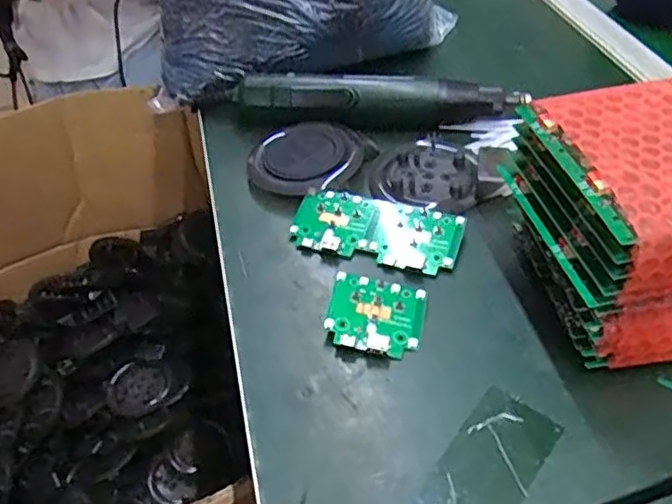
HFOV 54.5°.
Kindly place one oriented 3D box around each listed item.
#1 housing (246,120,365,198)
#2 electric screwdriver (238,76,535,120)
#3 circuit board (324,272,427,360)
[{"bbox_3d":[-0.025,-0.073,0.516,0.089,0.021,0.089,-2,44,2],"label":"housing"},{"bbox_3d":[0.034,-0.125,0.542,0.238,0.038,0.033,1,44,5],"label":"electric screwdriver"},{"bbox_3d":[0.024,0.039,0.400,0.057,0.015,0.051,7,45,11],"label":"circuit board"}]

